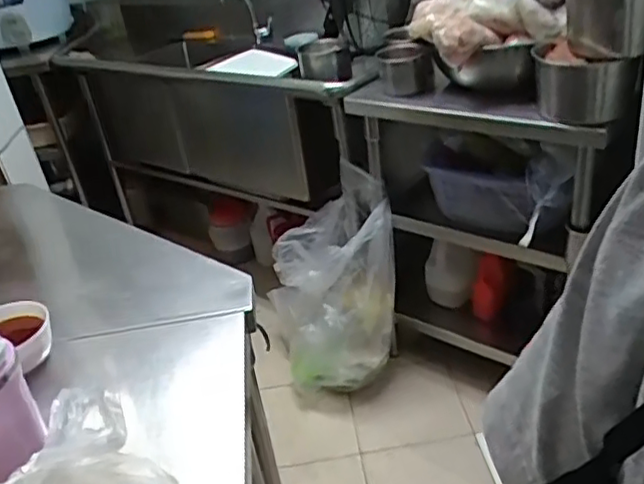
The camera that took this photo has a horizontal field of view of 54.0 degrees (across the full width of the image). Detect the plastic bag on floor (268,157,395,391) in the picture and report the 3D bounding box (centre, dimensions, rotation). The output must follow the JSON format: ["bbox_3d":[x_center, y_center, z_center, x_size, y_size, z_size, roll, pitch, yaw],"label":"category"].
[{"bbox_3d":[0.035,0.107,1.753,0.329,0.527,0.285,-10,30,-3],"label":"plastic bag on floor"}]

